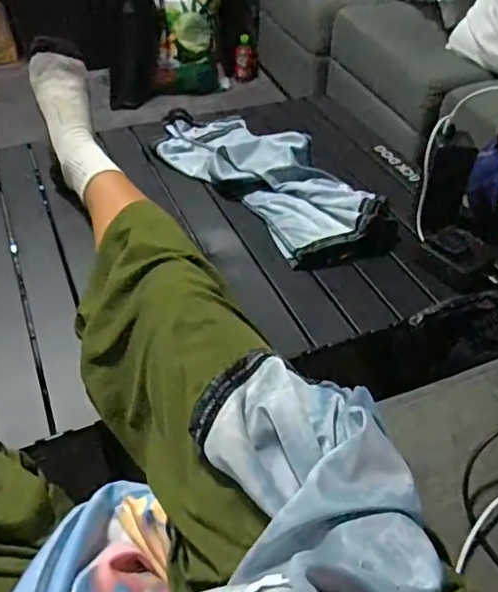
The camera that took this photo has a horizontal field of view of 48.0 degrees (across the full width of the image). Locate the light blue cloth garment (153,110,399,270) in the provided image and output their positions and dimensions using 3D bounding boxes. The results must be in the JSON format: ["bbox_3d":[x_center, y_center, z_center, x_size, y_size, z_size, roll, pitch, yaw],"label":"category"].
[{"bbox_3d":[0.025,-0.203,0.853,0.193,0.068,0.467,-27,51,-27],"label":"light blue cloth garment"}]

